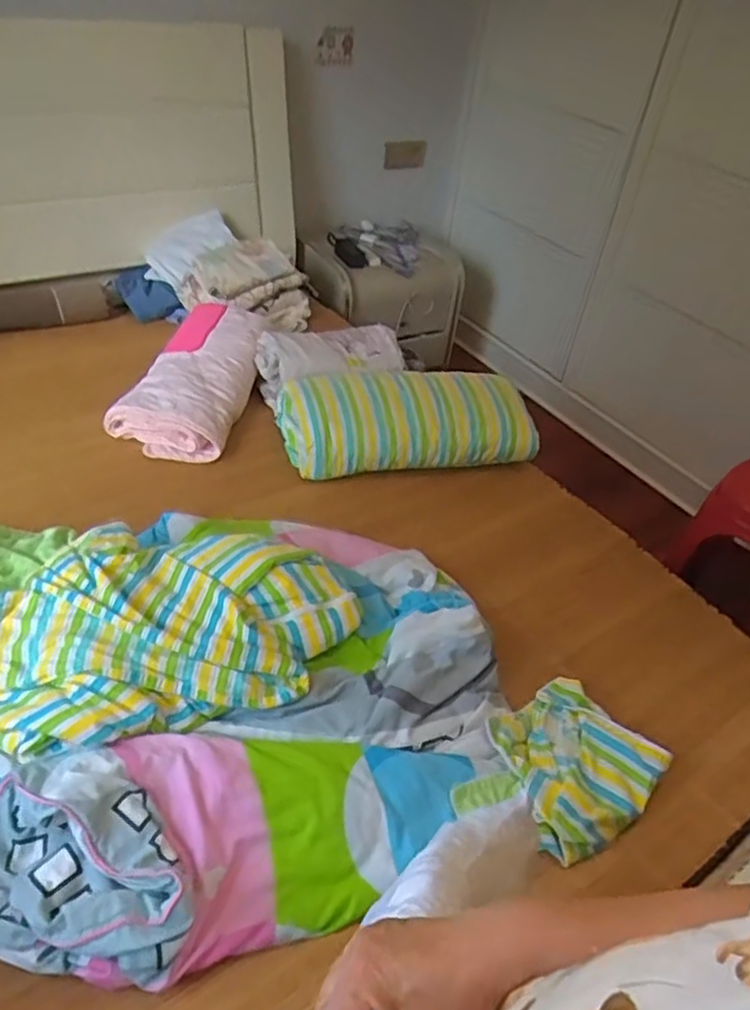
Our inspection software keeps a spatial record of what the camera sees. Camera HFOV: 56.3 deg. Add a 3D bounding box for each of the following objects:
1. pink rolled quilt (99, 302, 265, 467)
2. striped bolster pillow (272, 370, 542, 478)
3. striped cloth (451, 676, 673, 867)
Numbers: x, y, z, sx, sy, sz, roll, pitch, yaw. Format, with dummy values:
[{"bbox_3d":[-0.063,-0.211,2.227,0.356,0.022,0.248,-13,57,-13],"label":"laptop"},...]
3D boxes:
[{"bbox_3d":[-0.424,-0.324,1.702,0.266,0.111,0.554,10,41,3],"label":"pink rolled quilt"},{"bbox_3d":[0.075,-0.193,1.562,0.568,0.142,0.253,1,41,-8],"label":"striped bolster pillow"},{"bbox_3d":[0.260,0.384,1.008,0.287,0.049,0.214,-23,49,-31],"label":"striped cloth"}]

